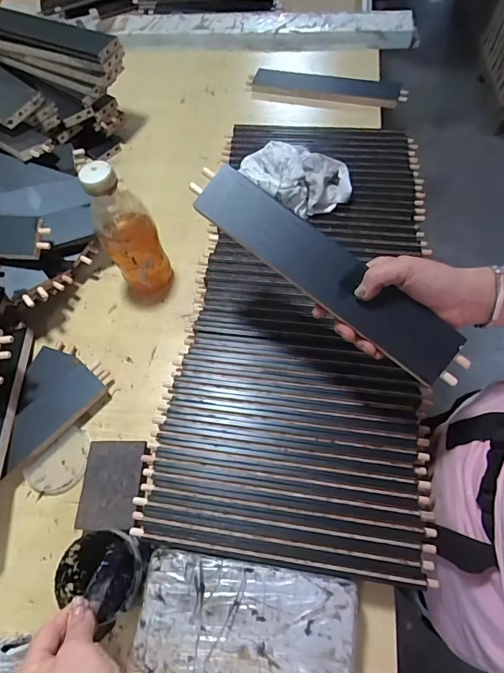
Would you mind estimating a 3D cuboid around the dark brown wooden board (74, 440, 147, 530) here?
[{"bbox_3d":[-0.164,0.172,0.482,0.080,0.010,0.098,-4,63,12],"label":"dark brown wooden board"}]

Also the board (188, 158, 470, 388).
[{"bbox_3d":[0.069,-0.064,0.395,0.300,0.012,0.056,39,90,7],"label":"board"}]

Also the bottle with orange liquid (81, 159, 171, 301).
[{"bbox_3d":[-0.160,-0.128,0.549,0.072,0.211,0.062,-24,66,-8],"label":"bottle with orange liquid"}]

